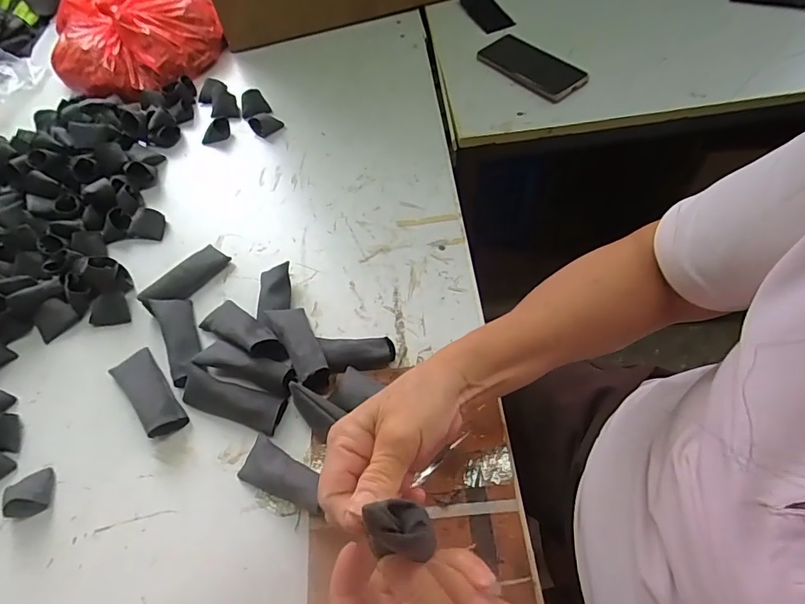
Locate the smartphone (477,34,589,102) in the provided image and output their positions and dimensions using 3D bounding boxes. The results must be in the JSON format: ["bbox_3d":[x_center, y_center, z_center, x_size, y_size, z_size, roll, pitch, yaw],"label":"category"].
[{"bbox_3d":[0.197,-0.358,0.704,0.087,0.014,0.162,-38,63,-17],"label":"smartphone"}]

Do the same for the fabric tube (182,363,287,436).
[{"bbox_3d":[-0.168,0.094,0.452,0.103,0.026,0.035,15,61,14],"label":"fabric tube"}]

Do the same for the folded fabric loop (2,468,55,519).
[{"bbox_3d":[-0.349,0.177,0.431,0.038,0.025,0.037,-24,60,-10],"label":"folded fabric loop"}]

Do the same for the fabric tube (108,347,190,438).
[{"bbox_3d":[-0.259,0.091,0.470,0.038,0.020,0.107,-38,63,-17],"label":"fabric tube"}]

